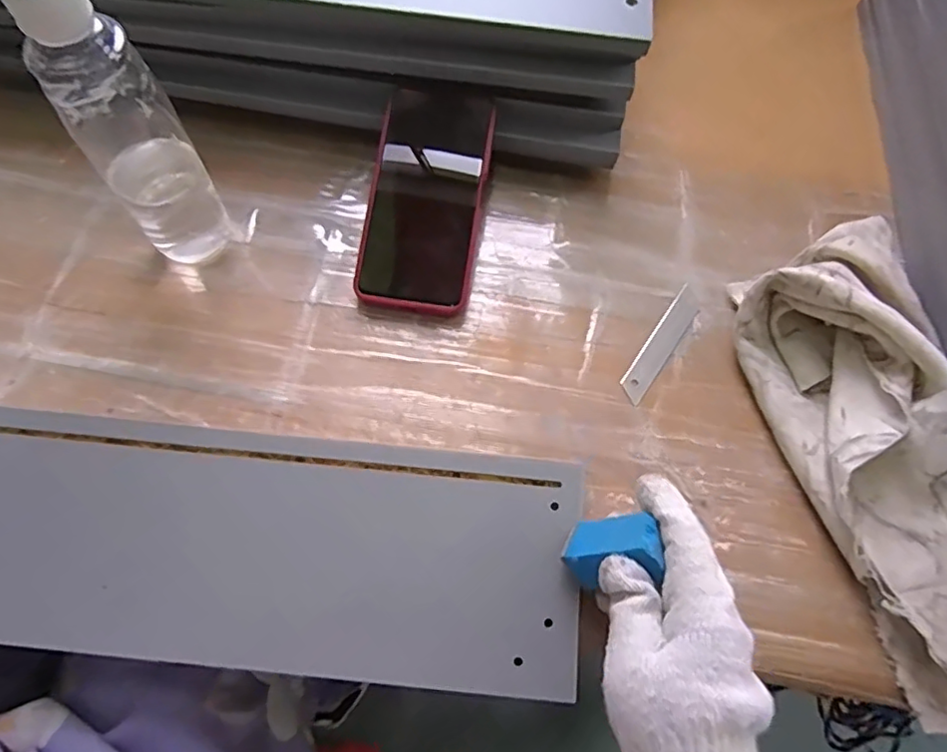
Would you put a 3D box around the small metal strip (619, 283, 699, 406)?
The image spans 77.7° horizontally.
[{"bbox_3d":[0.134,-0.023,0.416,0.019,0.004,0.100,34,68,13],"label":"small metal strip"}]

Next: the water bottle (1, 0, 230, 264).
[{"bbox_3d":[-0.202,-0.141,0.347,0.059,0.192,0.057,-33,70,-16],"label":"water bottle"}]

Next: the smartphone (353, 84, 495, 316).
[{"bbox_3d":[-0.033,-0.132,0.421,0.078,0.014,0.172,10,75,-2],"label":"smartphone"}]

